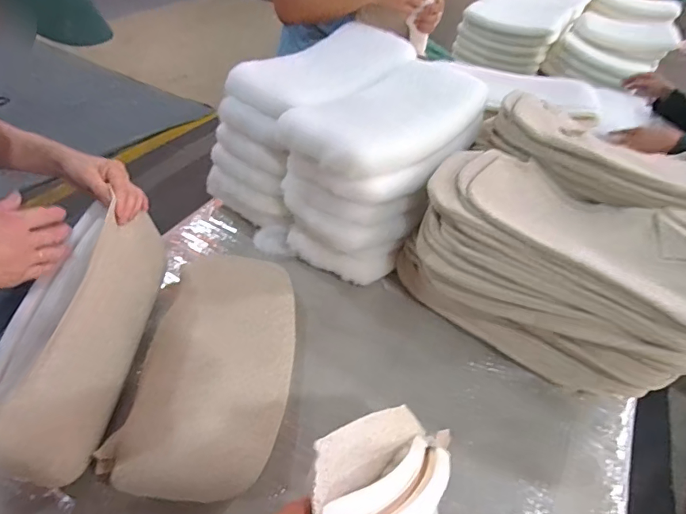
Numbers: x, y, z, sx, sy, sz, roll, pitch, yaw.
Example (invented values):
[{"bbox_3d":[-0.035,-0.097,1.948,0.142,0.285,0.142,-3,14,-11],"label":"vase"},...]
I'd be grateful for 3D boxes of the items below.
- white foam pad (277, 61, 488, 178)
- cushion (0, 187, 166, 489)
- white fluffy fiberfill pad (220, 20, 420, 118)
[{"bbox_3d":[0.108,-0.281,0.868,0.223,0.055,0.445,32,50,24],"label":"white foam pad"},{"bbox_3d":[-0.393,0.098,0.679,0.100,0.203,0.417,4,45,-2],"label":"cushion"},{"bbox_3d":[-0.018,-0.421,0.981,0.207,0.049,0.467,32,50,24],"label":"white fluffy fiberfill pad"}]

